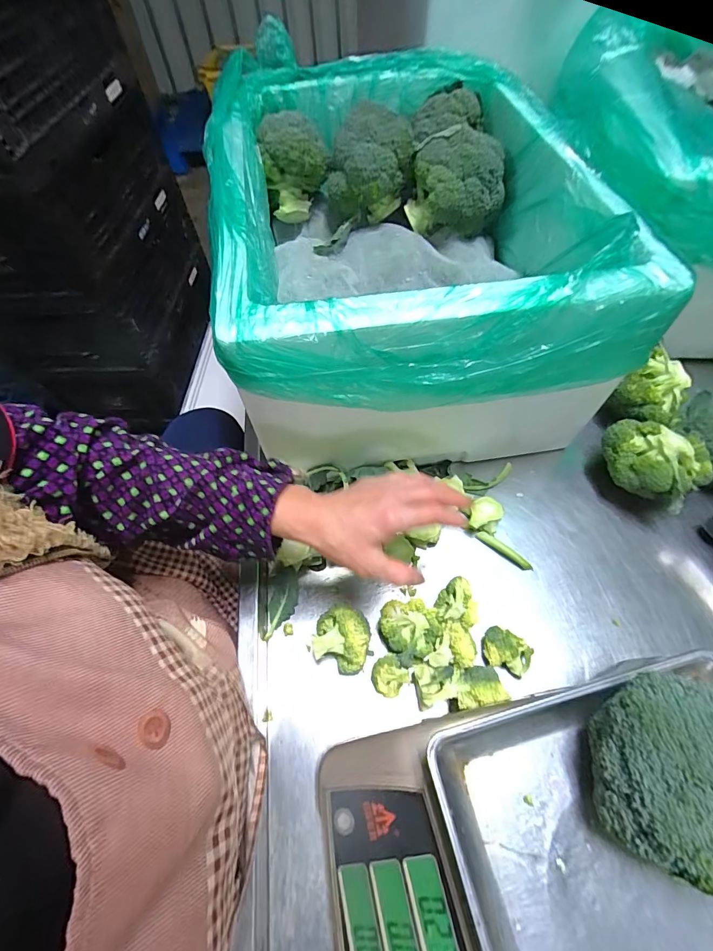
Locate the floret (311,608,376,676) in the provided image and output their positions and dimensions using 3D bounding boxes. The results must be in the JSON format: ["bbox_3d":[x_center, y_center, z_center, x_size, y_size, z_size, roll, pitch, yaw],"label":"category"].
[{"bbox_3d":[-0.014,0.175,0.415,0.057,0.040,0.060,-1,59,2],"label":"floret"}]

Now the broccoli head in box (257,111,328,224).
[{"bbox_3d":[-0.096,-0.483,0.620,0.098,0.108,0.094,-8,59,-2],"label":"broccoli head in box"}]

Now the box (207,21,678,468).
[{"bbox_3d":[0.054,-0.326,0.571,0.428,0.241,0.631,-8,59,-2],"label":"box"}]

